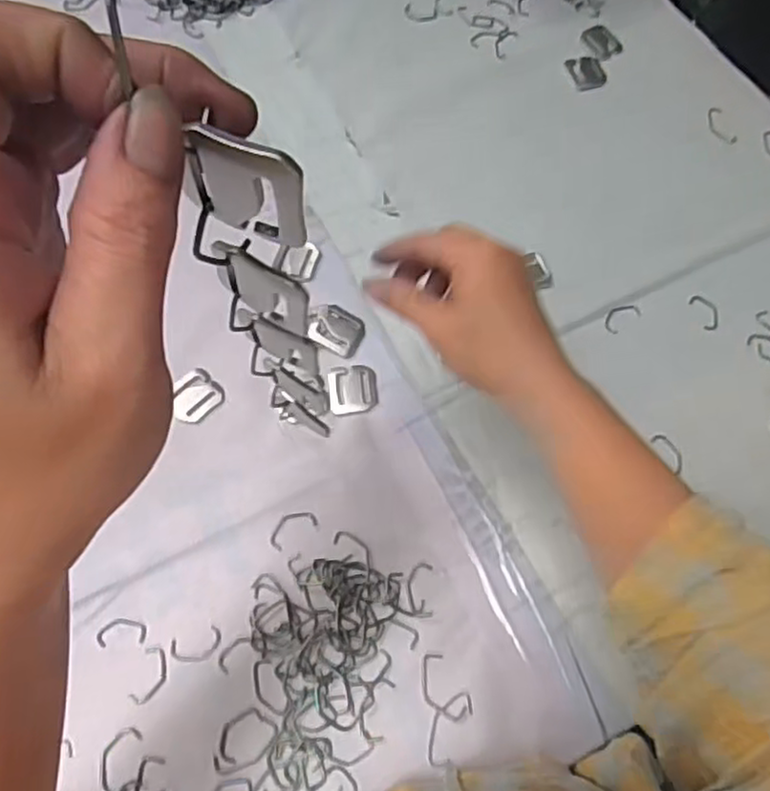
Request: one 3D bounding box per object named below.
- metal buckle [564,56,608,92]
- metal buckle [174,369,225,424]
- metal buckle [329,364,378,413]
[{"bbox_3d":[0.197,-0.317,0.677,0.034,0.004,0.036,-14,67,-8],"label":"metal buckle"},{"bbox_3d":[-0.142,0.001,0.524,0.033,0.007,0.038,40,70,15],"label":"metal buckle"},{"bbox_3d":[-0.024,-0.004,0.531,0.037,0.004,0.040,-5,66,-4],"label":"metal buckle"}]

